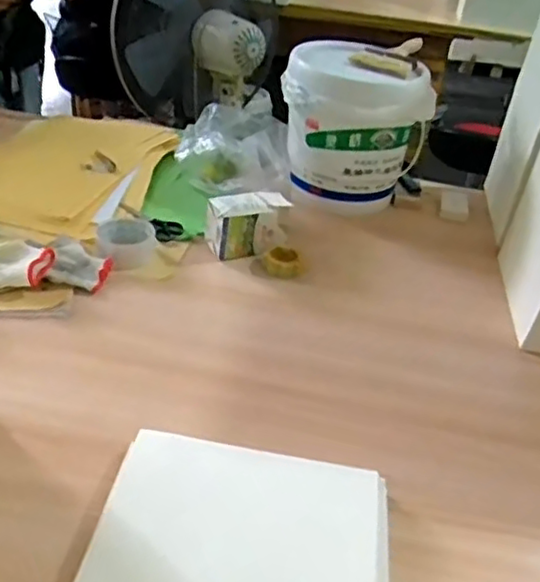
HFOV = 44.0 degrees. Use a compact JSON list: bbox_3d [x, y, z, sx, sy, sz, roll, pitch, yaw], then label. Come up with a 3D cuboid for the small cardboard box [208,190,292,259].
[{"bbox_3d":[-0.029,-0.112,1.080,0.141,0.072,0.068,-12,41,-24],"label":"small cardboard box"}]

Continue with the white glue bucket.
[{"bbox_3d":[0.148,-0.290,1.198,0.240,0.242,0.188,-9,40,-21],"label":"white glue bucket"}]

